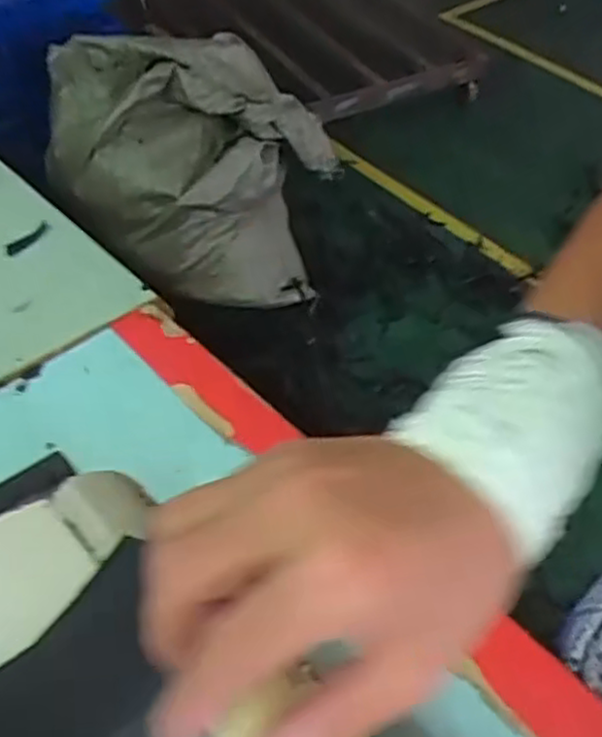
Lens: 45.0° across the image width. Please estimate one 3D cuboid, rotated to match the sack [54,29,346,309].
[{"bbox_3d":[-0.236,-0.446,1.658,0.590,0.469,0.452,-12,49,-13],"label":"sack"}]

